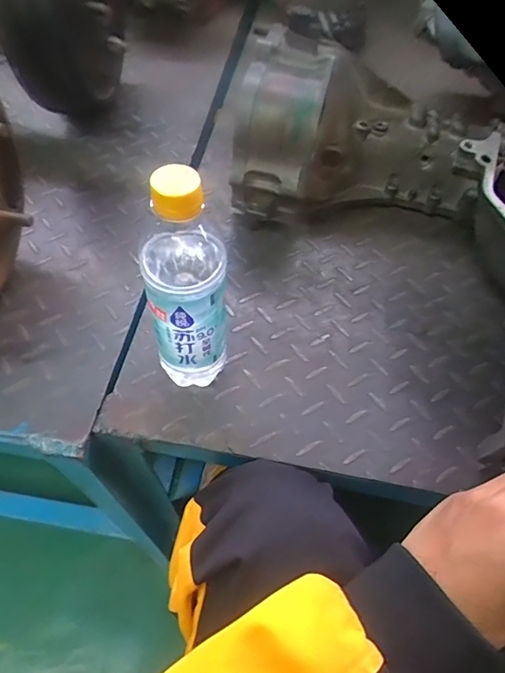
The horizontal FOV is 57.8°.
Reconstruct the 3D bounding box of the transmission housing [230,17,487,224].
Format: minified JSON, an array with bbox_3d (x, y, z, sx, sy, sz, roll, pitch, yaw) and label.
[{"bbox_3d":[0.137,-0.221,0.532,0.294,0.151,0.194,12,56,3],"label":"transmission housing"}]

